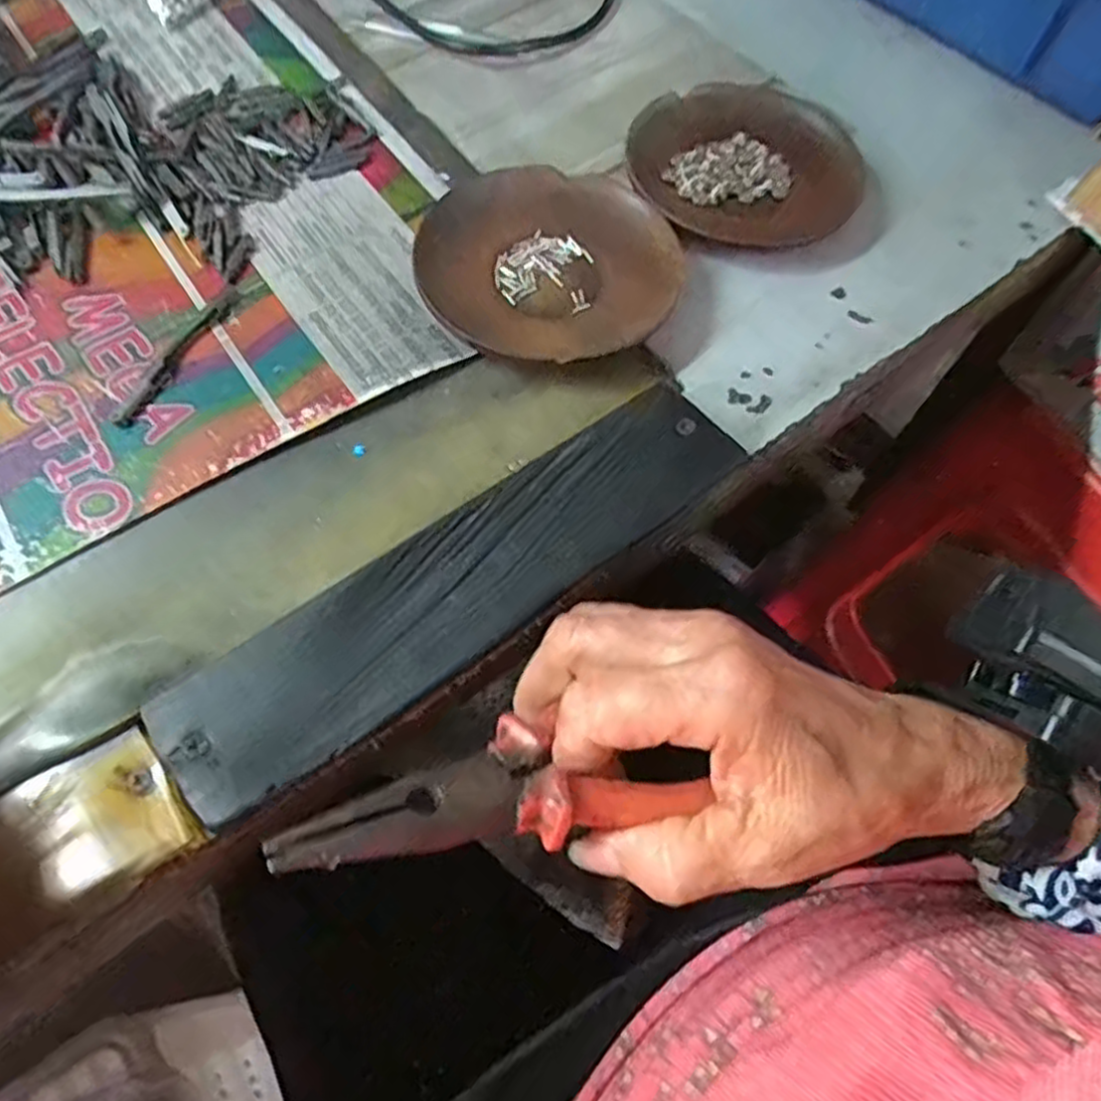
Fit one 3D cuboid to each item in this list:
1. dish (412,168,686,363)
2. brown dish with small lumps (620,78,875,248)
[{"bbox_3d":[-0.001,-0.127,0.335,0.113,0.017,0.104,1,63,-2],"label":"dish"},{"bbox_3d":[0.093,-0.190,0.371,0.111,0.017,0.107,1,63,-2],"label":"brown dish with small lumps"}]

